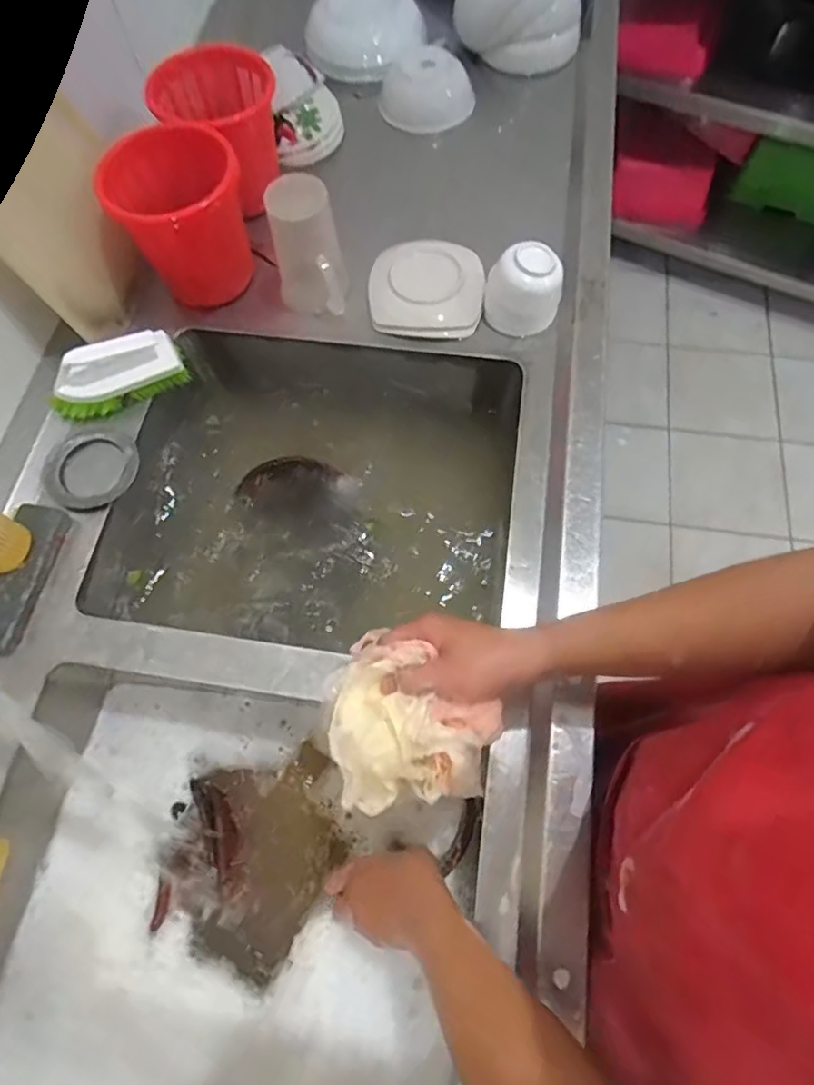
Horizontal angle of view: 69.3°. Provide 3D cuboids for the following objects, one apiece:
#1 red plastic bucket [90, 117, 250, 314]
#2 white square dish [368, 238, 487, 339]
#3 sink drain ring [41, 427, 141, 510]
[{"bbox_3d":[-0.275,-0.402,0.734,0.145,0.145,0.141,-1,66,2],"label":"red plastic bucket"},{"bbox_3d":[0.026,-0.333,0.761,0.146,0.045,0.133,8,67,6],"label":"white square dish"},{"bbox_3d":[-0.369,-0.088,0.690,0.106,0.015,0.096,-19,77,-12],"label":"sink drain ring"}]

